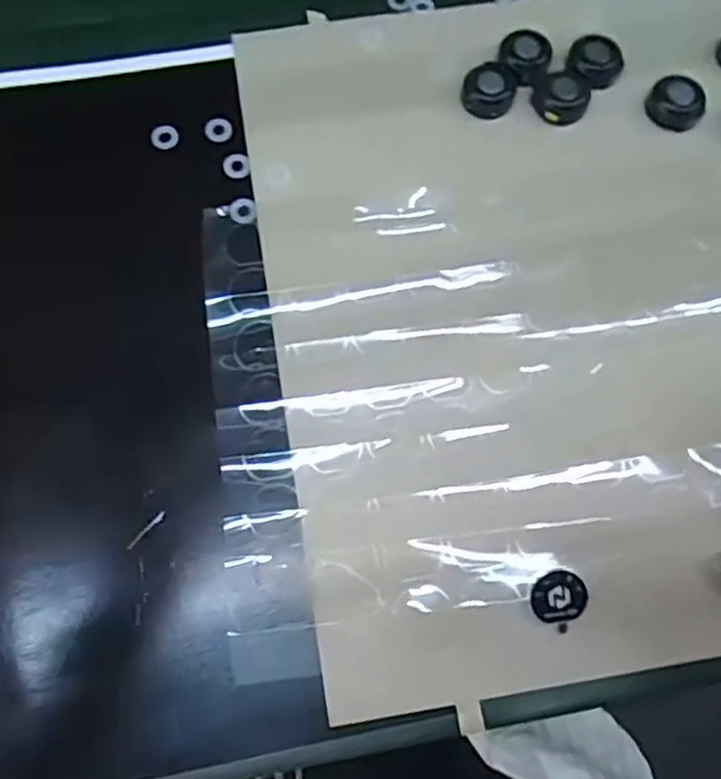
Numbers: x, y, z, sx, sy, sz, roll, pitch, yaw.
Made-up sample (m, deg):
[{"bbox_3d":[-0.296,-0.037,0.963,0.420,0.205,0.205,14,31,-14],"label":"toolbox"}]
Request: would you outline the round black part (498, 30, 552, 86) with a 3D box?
[{"bbox_3d":[0.091,-0.185,0.389,0.028,0.010,0.030,0,72,0],"label":"round black part"}]

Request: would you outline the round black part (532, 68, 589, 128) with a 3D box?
[{"bbox_3d":[0.109,-0.159,0.381,0.027,0.009,0.030,-16,73,-5],"label":"round black part"}]

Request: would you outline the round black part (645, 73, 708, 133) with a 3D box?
[{"bbox_3d":[0.173,-0.157,0.381,0.030,0.010,0.031,0,72,0],"label":"round black part"}]

